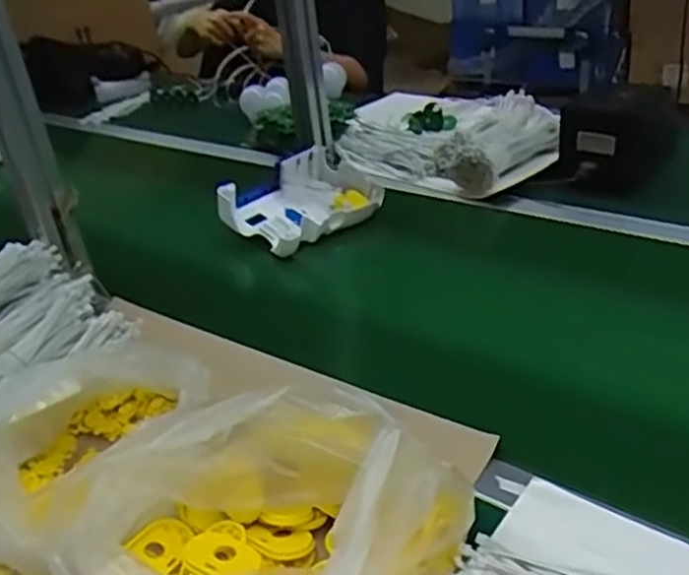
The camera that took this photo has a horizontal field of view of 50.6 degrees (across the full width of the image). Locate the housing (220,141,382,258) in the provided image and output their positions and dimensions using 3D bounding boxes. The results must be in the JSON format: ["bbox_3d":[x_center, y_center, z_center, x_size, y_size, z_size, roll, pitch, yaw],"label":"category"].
[{"bbox_3d":[-0.056,-0.120,0.949,0.177,0.055,0.141,-32,42,-34],"label":"housing"}]

